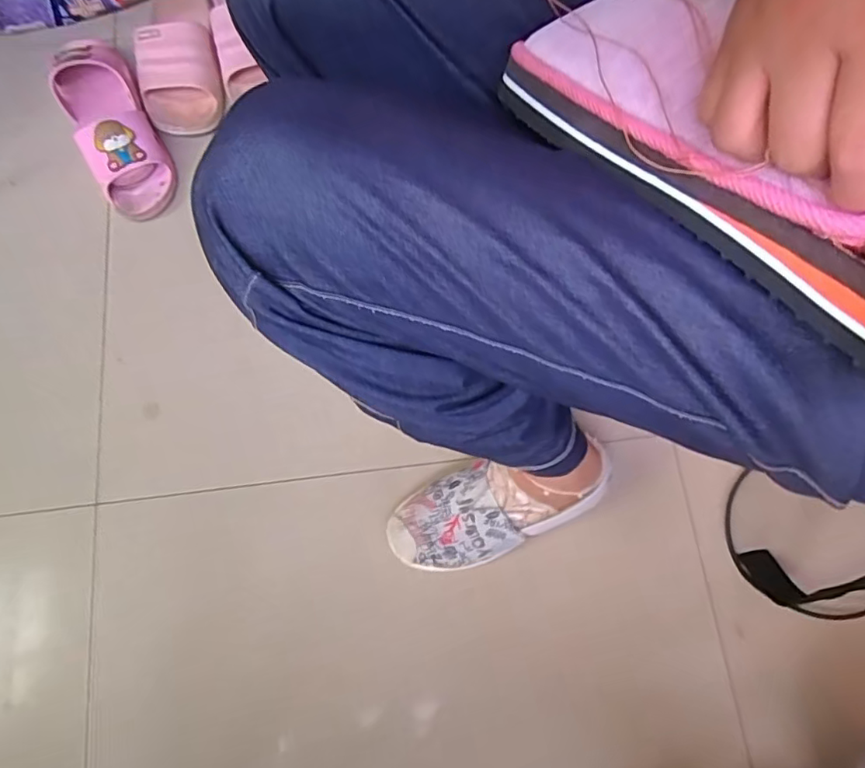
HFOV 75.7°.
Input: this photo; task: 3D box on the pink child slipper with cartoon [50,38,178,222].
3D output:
[{"bbox_3d":[-0.375,-0.308,0.650,0.087,0.067,0.238,-27,76,-8],"label":"pink child slipper with cartoon"}]

